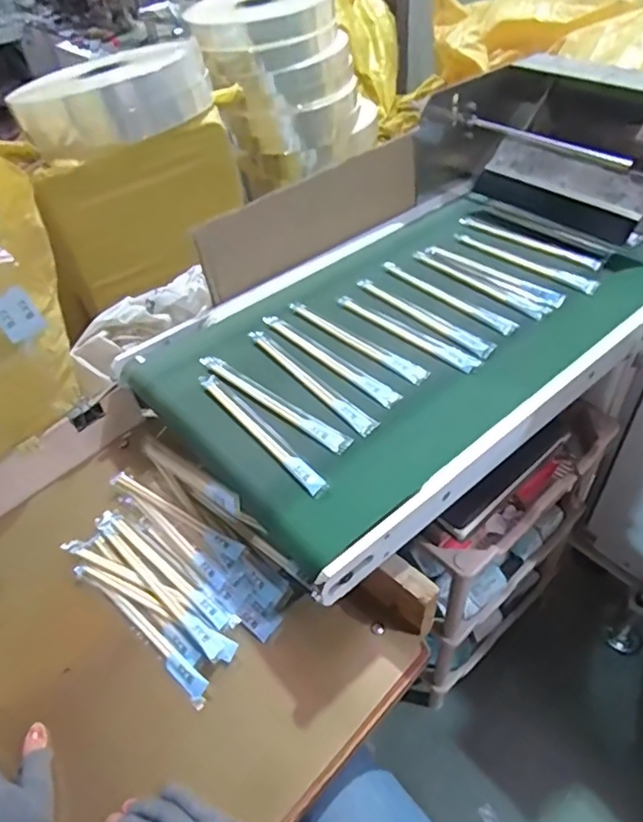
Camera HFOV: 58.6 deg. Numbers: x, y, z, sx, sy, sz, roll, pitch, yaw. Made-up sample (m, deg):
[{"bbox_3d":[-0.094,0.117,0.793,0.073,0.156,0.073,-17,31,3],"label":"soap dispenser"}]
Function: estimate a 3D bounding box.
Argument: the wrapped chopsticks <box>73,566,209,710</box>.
[{"bbox_3d":[-0.190,0.226,0.599,0.214,0.016,0.021,30,56,31],"label":"wrapped chopsticks"}]

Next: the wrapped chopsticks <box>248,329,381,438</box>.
[{"bbox_3d":[-0.016,-0.041,0.680,0.024,0.008,0.228,-32,50,-23],"label":"wrapped chopsticks"}]

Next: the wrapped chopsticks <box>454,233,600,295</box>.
[{"bbox_3d":[0.287,-0.216,0.820,0.027,0.005,0.225,-36,52,-26],"label":"wrapped chopsticks"}]

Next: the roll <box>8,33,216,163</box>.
[{"bbox_3d":[-0.412,-0.644,1.167,0.361,0.116,0.308,-12,45,-4],"label":"roll"}]

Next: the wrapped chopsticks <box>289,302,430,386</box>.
[{"bbox_3d":[0.043,-0.092,0.725,0.029,0.008,0.223,-36,51,-26],"label":"wrapped chopsticks"}]

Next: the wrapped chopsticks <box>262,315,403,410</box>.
[{"bbox_3d":[0.006,-0.068,0.707,0.024,0.005,0.236,-34,51,-25],"label":"wrapped chopsticks"}]

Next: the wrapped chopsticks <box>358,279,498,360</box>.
[{"bbox_3d":[0.134,-0.127,0.752,0.032,0.009,0.223,-33,50,-23],"label":"wrapped chopsticks"}]

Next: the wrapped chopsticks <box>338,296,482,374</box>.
[{"bbox_3d":[0.107,-0.104,0.729,0.032,0.008,0.215,-37,52,-26],"label":"wrapped chopsticks"}]

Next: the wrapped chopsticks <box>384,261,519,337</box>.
[{"bbox_3d":[0.170,-0.157,0.775,0.031,0.012,0.218,-33,50,-24],"label":"wrapped chopsticks"}]

